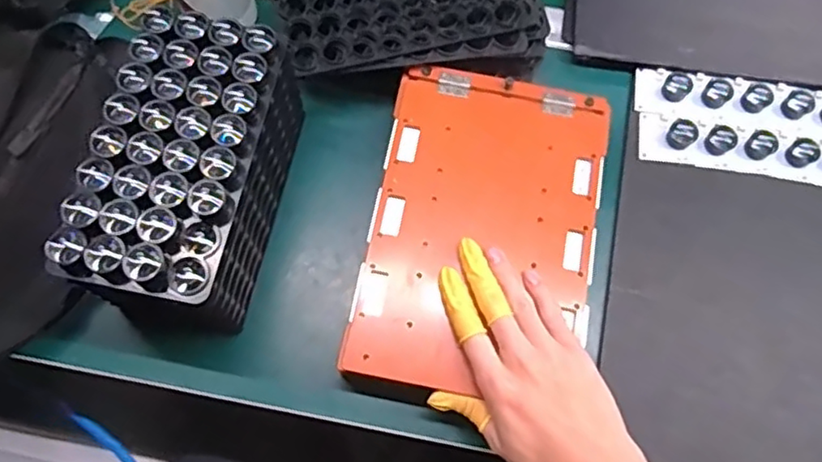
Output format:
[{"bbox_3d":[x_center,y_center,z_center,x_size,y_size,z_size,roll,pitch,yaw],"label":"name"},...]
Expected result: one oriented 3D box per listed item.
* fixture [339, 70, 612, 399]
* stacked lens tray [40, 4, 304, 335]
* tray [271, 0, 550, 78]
[{"bbox_3d":[0.053,-0.001,0.463,0.162,0.010,0.245,10,74,3],"label":"fixture"},{"bbox_3d":[-0.152,-0.037,0.448,0.101,0.121,0.200,14,74,4],"label":"stacked lens tray"},{"bbox_3d":[0.002,-0.182,0.532,0.217,0.052,0.115,-9,74,-3],"label":"tray"}]

